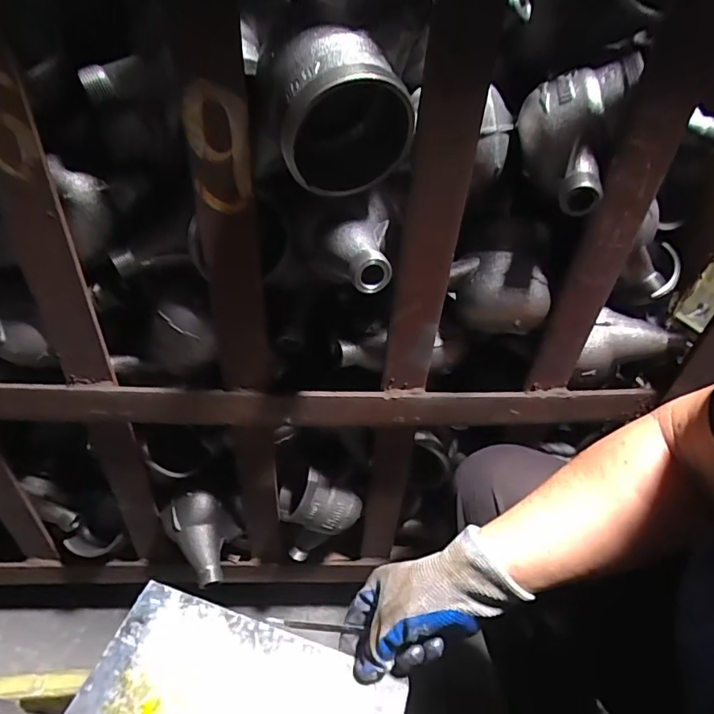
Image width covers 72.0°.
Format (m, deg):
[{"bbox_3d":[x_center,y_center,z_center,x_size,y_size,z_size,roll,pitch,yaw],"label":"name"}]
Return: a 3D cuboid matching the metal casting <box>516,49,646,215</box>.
[{"bbox_3d":[0.139,-0.148,0.329,0.065,0.075,0.070,17,41,13],"label":"metal casting"}]

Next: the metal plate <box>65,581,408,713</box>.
[{"bbox_3d":[-0.088,0.267,0.375,0.233,0.008,0.119,15,40,11],"label":"metal plate"}]

